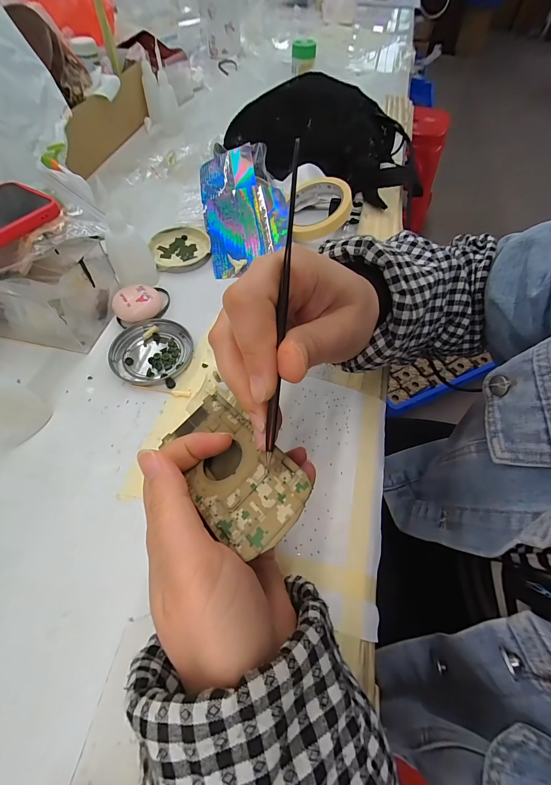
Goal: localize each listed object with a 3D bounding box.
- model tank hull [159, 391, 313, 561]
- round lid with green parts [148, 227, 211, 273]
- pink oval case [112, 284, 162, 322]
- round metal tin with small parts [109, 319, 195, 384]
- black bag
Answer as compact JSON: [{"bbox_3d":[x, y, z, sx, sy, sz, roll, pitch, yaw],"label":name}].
[{"bbox_3d":[-0.022,0.041,0.175,0.048,0.020,0.095,-40,50,-6],"label":"model tank hull"},{"bbox_3d":[-0.120,-0.184,0.398,0.074,0.015,0.082,-18,61,-12],"label":"round lid with green parts"},{"bbox_3d":[-0.147,-0.093,0.336,0.047,0.022,0.038,-9,60,-7],"label":"pink oval case"},{"bbox_3d":[-0.125,-0.042,0.316,0.078,0.009,0.074,1,59,-1],"label":"round metal tin with small parts"},{"bbox_3d":[0.064,-0.385,0.476,0.292,0.096,0.199,3,59,1],"label":"black bag"}]

